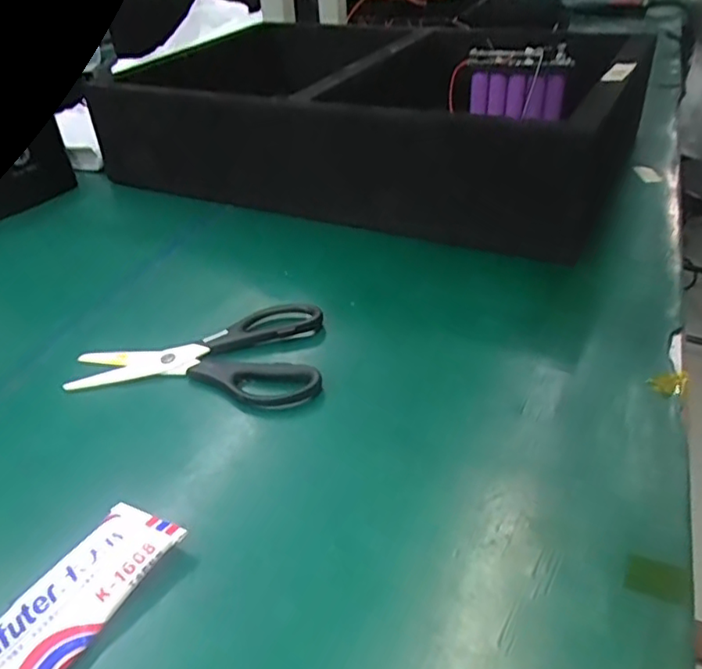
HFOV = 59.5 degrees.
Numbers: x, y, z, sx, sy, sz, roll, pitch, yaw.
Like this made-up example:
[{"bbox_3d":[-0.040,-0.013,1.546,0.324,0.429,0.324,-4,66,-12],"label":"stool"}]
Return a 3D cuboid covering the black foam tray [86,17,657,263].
[{"bbox_3d":[0.035,-0.260,0.716,0.535,0.128,0.361,15,41,24],"label":"black foam tray"}]

